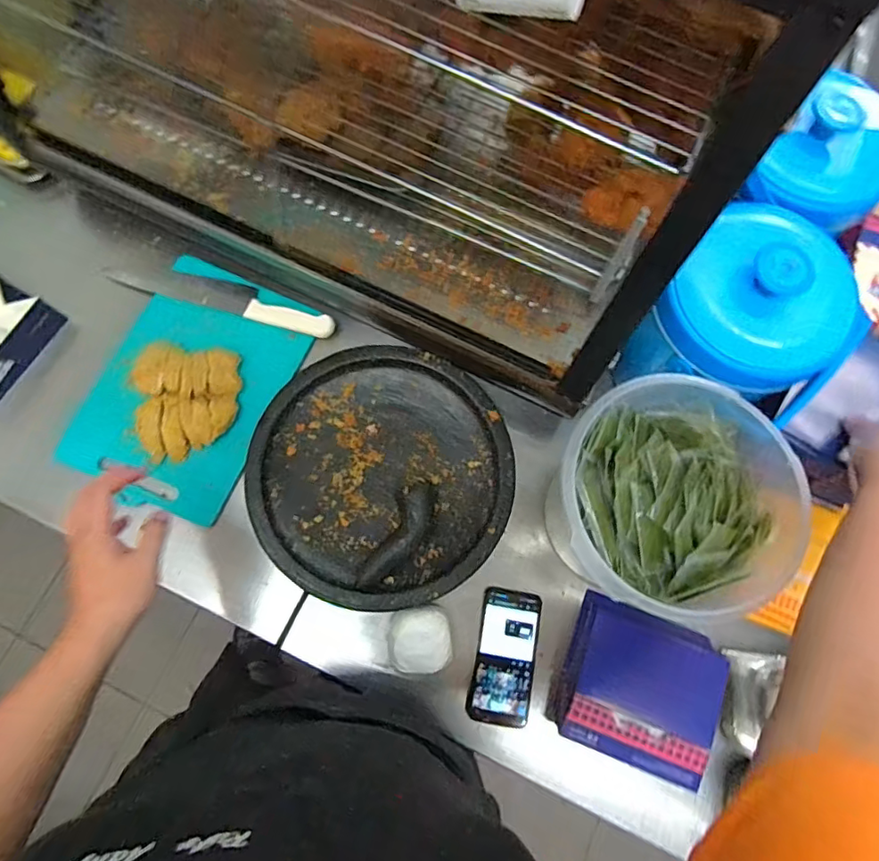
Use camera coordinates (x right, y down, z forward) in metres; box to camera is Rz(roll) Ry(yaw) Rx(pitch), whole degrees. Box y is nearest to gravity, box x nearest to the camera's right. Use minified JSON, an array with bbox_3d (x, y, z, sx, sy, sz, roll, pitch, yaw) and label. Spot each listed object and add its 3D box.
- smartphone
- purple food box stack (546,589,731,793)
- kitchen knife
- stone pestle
[{"bbox_3d":[0.088,0.297,0.726,0.079,0.007,0.169,12,75,1],"label":"smartphone"},{"bbox_3d":[0.256,0.326,0.701,0.181,0.056,0.179,22,75,4],"label":"purple food box stack"},{"bbox_3d":[-0.329,-0.203,0.833,0.346,0.016,0.046,15,75,2],"label":"kitchen knife"},{"bbox_3d":[-0.049,0.137,0.703,0.049,0.033,0.150,24,76,5],"label":"stone pestle"}]

